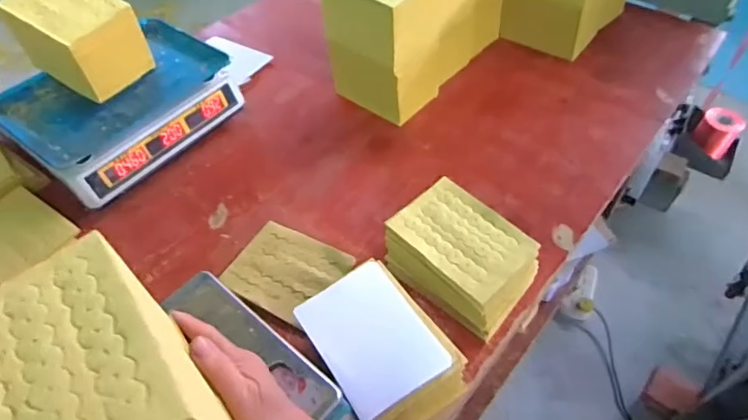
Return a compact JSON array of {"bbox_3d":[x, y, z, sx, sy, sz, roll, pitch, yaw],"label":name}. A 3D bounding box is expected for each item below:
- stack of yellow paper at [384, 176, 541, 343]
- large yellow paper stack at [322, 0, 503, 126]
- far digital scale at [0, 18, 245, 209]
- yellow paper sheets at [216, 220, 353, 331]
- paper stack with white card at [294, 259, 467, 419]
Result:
[{"bbox_3d":[0.115,0.062,0.642,0.175,0.080,0.133,38,62,26],"label":"stack of yellow paper"},{"bbox_3d":[0.085,-0.350,0.861,0.162,0.240,0.336,33,60,24],"label":"large yellow paper stack"},{"bbox_3d":[-0.427,-0.172,0.838,0.247,0.128,0.334,32,59,23],"label":"far digital scale"},{"bbox_3d":[-0.122,0.087,0.680,0.148,0.014,0.122,22,56,17],"label":"yellow paper sheets"},{"bbox_3d":[0.007,0.161,0.556,0.123,0.083,0.167,-31,58,-21],"label":"paper stack with white card"}]

